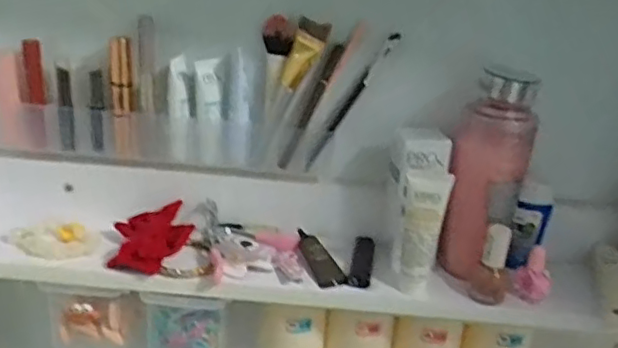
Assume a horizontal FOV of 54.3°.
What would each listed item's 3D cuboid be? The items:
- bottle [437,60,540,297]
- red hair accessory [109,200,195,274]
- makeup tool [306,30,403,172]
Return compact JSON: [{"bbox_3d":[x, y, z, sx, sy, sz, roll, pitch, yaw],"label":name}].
[{"bbox_3d":[0.149,0.009,0.511,0.067,0.180,0.059,12,22,16],"label":"bottle"},{"bbox_3d":[-0.140,0.056,0.539,0.069,0.035,0.090,1,22,-12],"label":"red hair accessory"},{"bbox_3d":[0.038,-0.065,0.552,0.011,0.147,0.010,29,14,-19],"label":"makeup tool"}]

